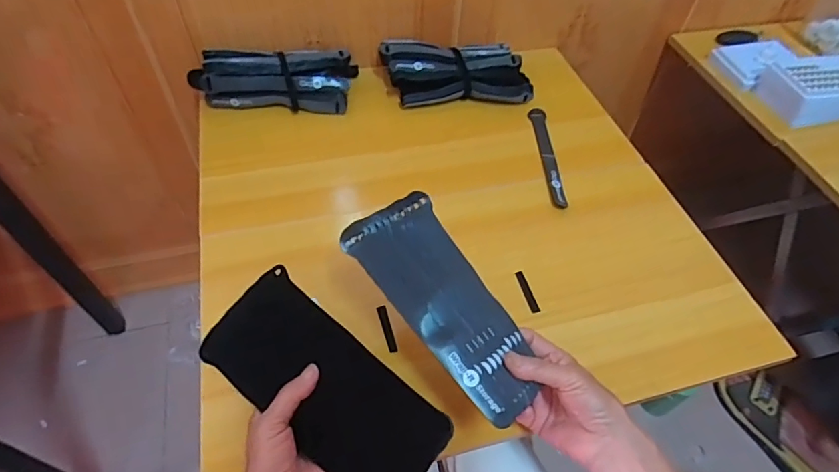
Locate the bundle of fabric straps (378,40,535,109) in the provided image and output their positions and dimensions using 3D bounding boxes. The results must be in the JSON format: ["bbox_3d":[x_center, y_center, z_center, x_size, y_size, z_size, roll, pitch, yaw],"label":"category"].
[{"bbox_3d":[0.056,-0.248,0.743,0.221,0.058,0.093,0,53,-4],"label":"bundle of fabric straps"}]

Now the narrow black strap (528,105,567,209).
[{"bbox_3d":[0.180,-0.116,0.684,0.022,0.009,0.194,2,53,-2],"label":"narrow black strap"}]

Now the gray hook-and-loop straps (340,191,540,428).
[{"bbox_3d":[0.025,0.056,0.409,0.085,0.010,0.197,-28,74,-33],"label":"gray hook-and-loop straps"}]

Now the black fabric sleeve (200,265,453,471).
[{"bbox_3d":[-0.074,0.116,0.378,0.198,0.012,0.086,37,75,11],"label":"black fabric sleeve"}]

